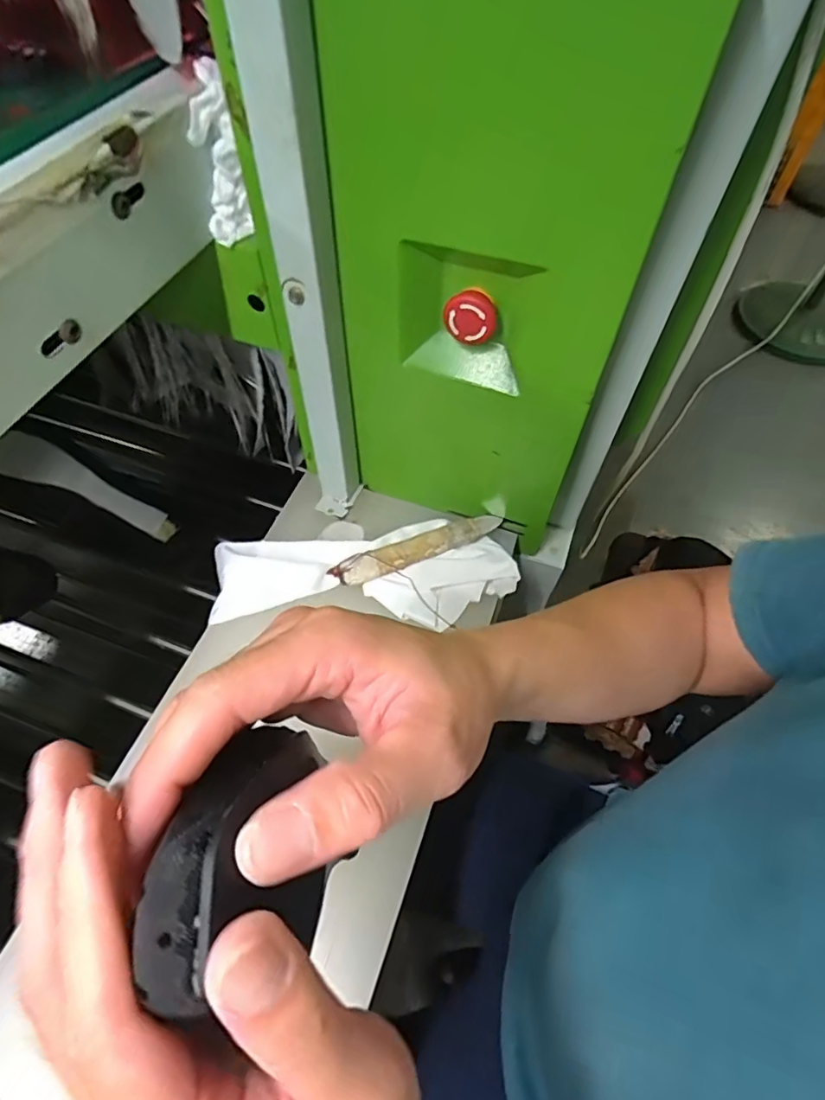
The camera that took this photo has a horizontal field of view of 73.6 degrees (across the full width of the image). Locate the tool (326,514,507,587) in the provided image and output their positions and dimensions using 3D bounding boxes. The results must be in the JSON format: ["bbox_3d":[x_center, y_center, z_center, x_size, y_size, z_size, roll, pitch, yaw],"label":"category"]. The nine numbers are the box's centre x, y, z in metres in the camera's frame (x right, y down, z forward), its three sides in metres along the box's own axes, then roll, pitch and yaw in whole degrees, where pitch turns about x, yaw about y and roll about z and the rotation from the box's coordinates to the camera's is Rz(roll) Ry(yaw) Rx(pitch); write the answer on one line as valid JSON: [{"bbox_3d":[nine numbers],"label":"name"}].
[{"bbox_3d":[0.005,-0.002,0.527,0.164,0.014,0.029,-20,60,-13],"label":"tool"}]

